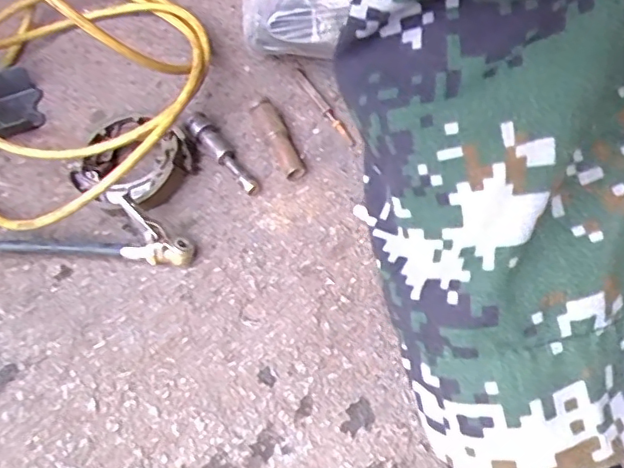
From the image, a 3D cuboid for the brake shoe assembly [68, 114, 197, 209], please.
[{"bbox_3d":[-0.155,-0.062,0.484,0.088,0.040,0.088,22,57,20],"label":"brake shoe assembly"}]

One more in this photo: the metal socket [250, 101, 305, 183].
[{"bbox_3d":[-0.028,-0.081,0.486,0.019,0.017,0.078,-23,74,-13],"label":"metal socket"}]

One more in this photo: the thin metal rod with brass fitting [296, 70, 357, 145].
[{"bbox_3d":[0.010,-0.113,0.503,0.010,0.009,0.096,-28,68,-17],"label":"thin metal rod with brass fitting"}]

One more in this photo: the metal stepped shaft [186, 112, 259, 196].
[{"bbox_3d":[-0.075,-0.069,0.486,0.017,0.017,0.090,-35,76,-21],"label":"metal stepped shaft"}]

